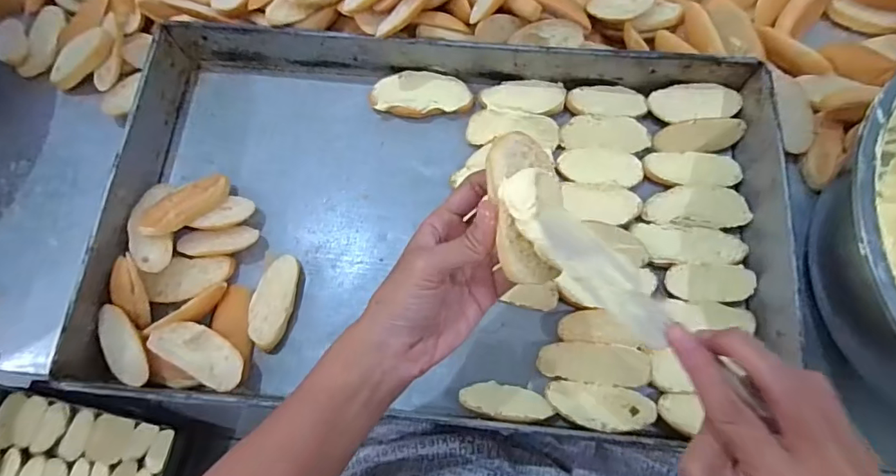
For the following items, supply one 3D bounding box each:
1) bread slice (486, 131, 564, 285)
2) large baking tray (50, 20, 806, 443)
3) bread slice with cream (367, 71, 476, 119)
[{"bbox_3d":[0.048,-0.020,0.285,0.042,0.019,0.089,3,76,-19],"label":"bread slice"},{"bbox_3d":[-0.008,-0.018,0.480,0.614,0.062,0.363,5,73,4],"label":"large baking tray"},{"bbox_3d":[-0.027,-0.155,0.544,0.105,0.023,0.051,7,73,4],"label":"bread slice with cream"}]

